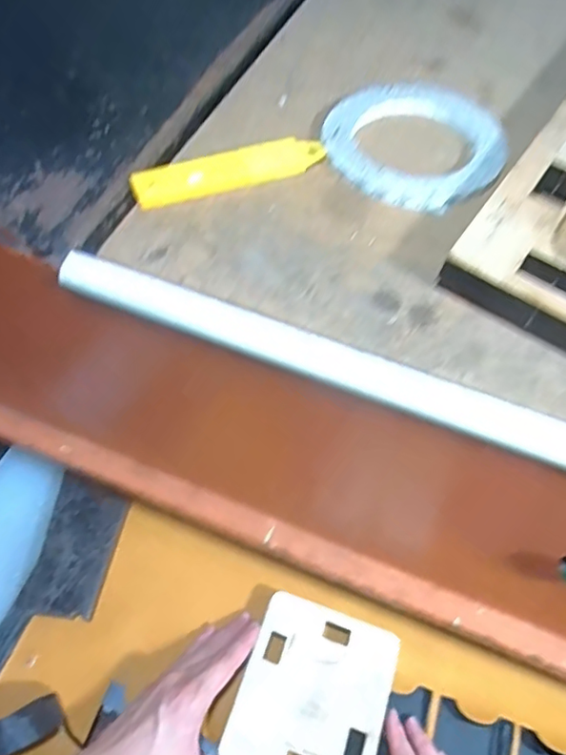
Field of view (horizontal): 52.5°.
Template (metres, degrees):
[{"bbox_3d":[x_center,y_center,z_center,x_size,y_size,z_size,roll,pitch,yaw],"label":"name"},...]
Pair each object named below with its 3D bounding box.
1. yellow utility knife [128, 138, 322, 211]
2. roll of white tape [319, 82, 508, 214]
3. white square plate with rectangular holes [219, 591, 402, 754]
[{"bbox_3d":[-0.032,-0.134,0.369,0.128,0.013,0.023,-19,60,-16],"label":"yellow utility knife"},{"bbox_3d":[0.094,-0.164,0.398,0.131,0.011,0.116,-31,64,-22],"label":"roll of white tape"},{"bbox_3d":[0.028,0.280,0.507,0.125,0.014,0.145,18,57,8],"label":"white square plate with rectangular holes"}]

